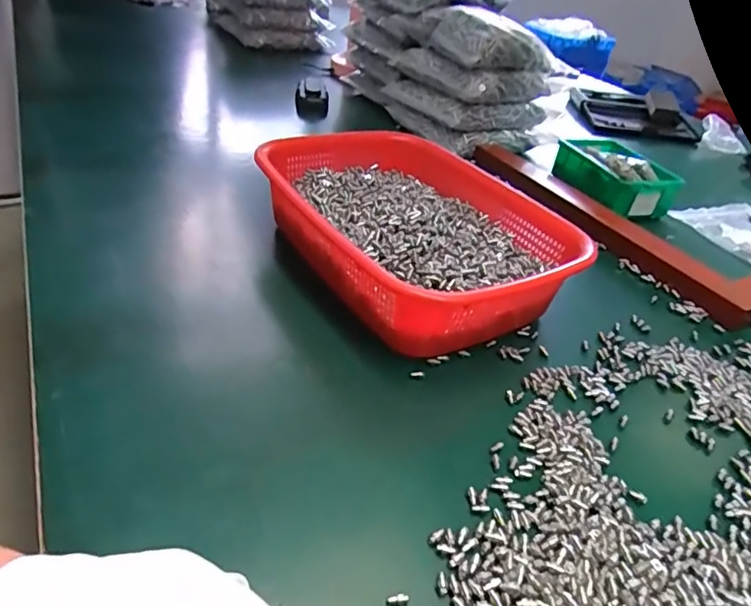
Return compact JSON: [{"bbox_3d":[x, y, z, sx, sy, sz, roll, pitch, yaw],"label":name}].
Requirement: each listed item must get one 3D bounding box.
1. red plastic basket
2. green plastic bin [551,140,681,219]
[{"bbox_3d":[0.043,-0.069,0.478,0.238,0.076,0.284,-15,42,-28],"label":"red plastic basket"},{"bbox_3d":[0.311,-0.169,0.681,0.093,0.048,0.145,-4,38,-15],"label":"green plastic bin"}]

